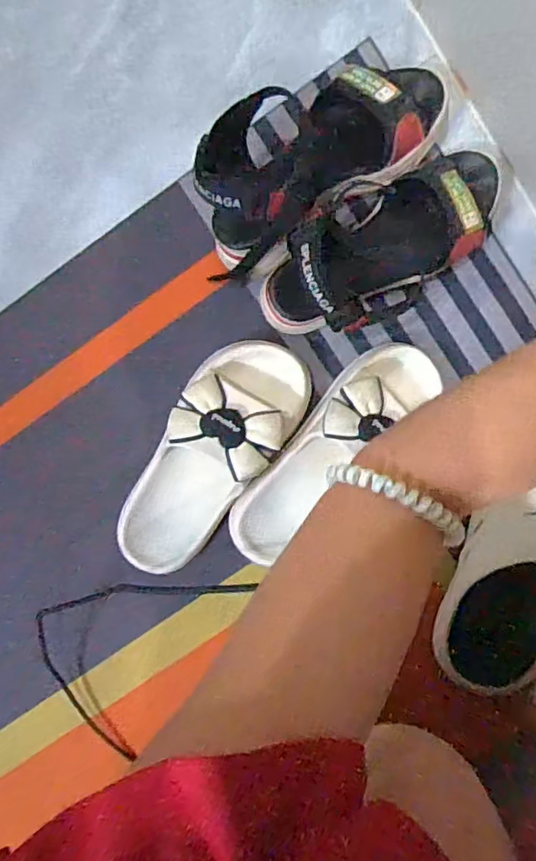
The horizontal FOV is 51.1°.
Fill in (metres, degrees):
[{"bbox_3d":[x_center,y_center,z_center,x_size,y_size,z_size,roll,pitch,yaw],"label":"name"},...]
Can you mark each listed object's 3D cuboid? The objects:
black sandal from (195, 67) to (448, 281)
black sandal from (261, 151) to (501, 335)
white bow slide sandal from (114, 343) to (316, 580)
[{"bbox_3d":[0.037,-0.233,0.471,0.240,0.095,0.103,-34,94,5],"label":"black sandal"},{"bbox_3d":[0.100,-0.165,0.488,0.230,0.080,0.104,-35,94,5],"label":"black sandal"},{"bbox_3d":[-0.053,0.027,0.498,0.102,0.071,0.234,35,96,-2],"label":"white bow slide sandal"}]

